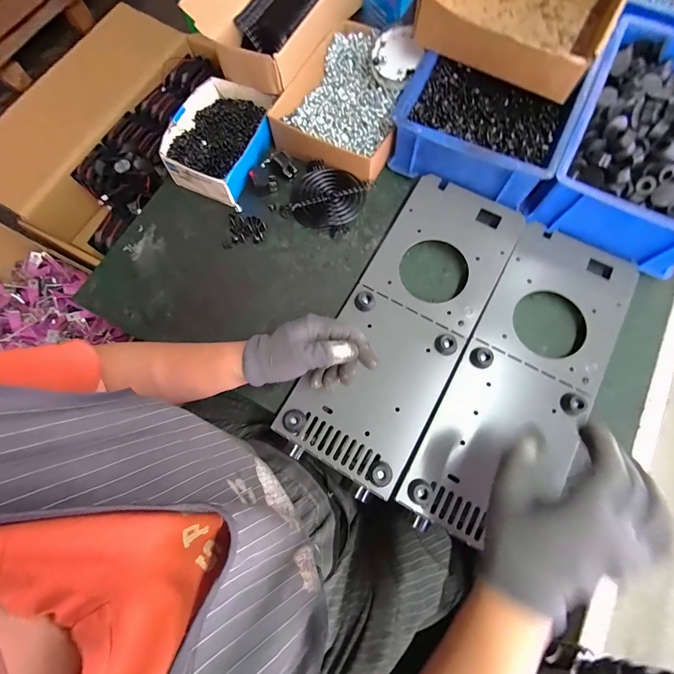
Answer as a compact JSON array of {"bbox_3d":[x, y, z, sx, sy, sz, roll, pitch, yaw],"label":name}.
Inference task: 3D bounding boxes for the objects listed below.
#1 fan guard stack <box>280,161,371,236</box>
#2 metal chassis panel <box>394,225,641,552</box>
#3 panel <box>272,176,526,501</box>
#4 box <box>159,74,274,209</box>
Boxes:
[{"bbox_3d":[-0.016,-0.191,0.454,0.101,0.021,0.090,27,78,8],"label":"fan guard stack"},{"bbox_3d":[0.217,0.045,0.377,0.157,0.016,0.381,35,78,9],"label":"metal chassis panel"},{"bbox_3d":[0.085,-0.023,0.398,0.151,0.015,0.380,27,78,8],"label":"panel"},{"bbox_3d":[-0.165,-0.284,0.473,0.131,0.046,0.168,23,77,7],"label":"box"}]

